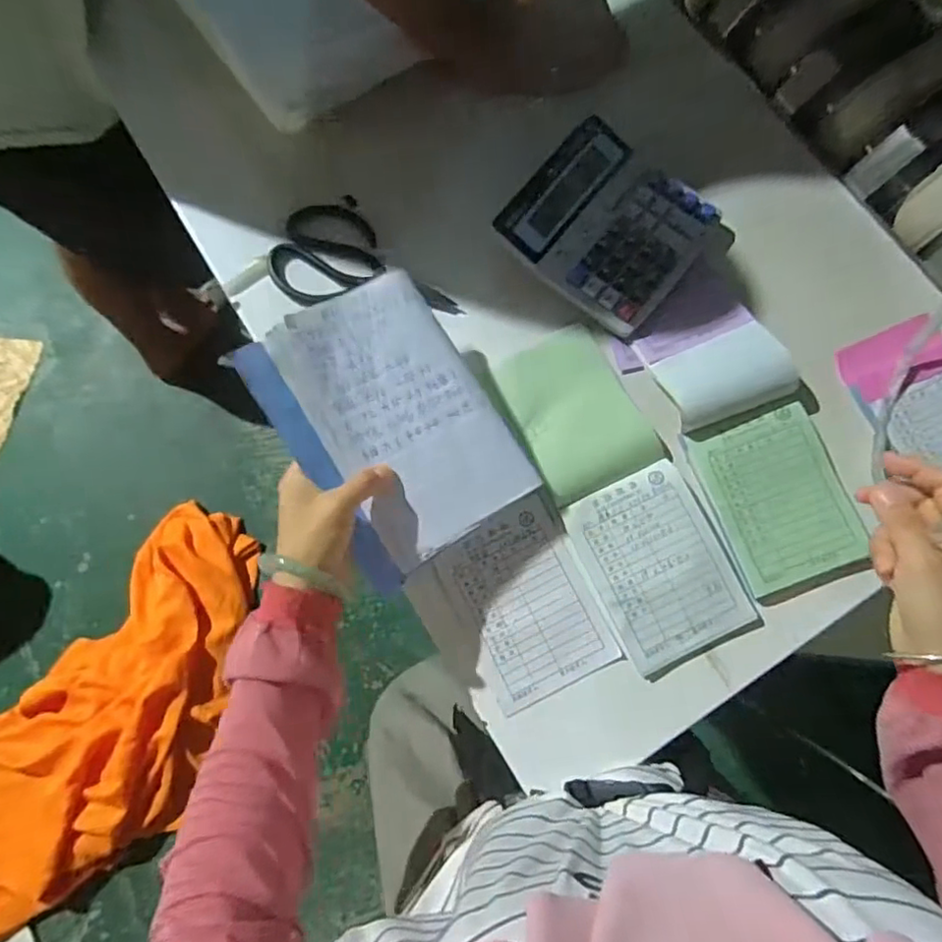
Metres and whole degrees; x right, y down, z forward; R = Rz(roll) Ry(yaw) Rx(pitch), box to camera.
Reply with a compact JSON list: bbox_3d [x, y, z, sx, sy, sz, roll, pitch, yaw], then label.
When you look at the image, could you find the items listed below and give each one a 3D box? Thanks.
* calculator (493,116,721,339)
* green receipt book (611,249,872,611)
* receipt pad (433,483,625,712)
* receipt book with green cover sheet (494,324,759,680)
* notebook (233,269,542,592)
[{"bbox_3d":[0.126,-0.226,0.544,0.157,0.023,0.152,39,79,8],"label":"calculator"},{"bbox_3d":[0.229,-0.040,0.506,0.117,0.032,0.281,-20,78,-6],"label":"green receipt book"},{"bbox_3d":[0.045,0.107,0.488,0.105,0.009,0.146,-25,78,-7],"label":"receipt pad"},{"bbox_3d":[0.122,0.014,0.503,0.106,0.021,0.292,-25,78,-7],"label":"receipt book with green cover sheet"},{"bbox_3d":[-0.060,-0.041,0.454,0.149,0.017,0.206,-35,90,-14],"label":"notebook"}]

